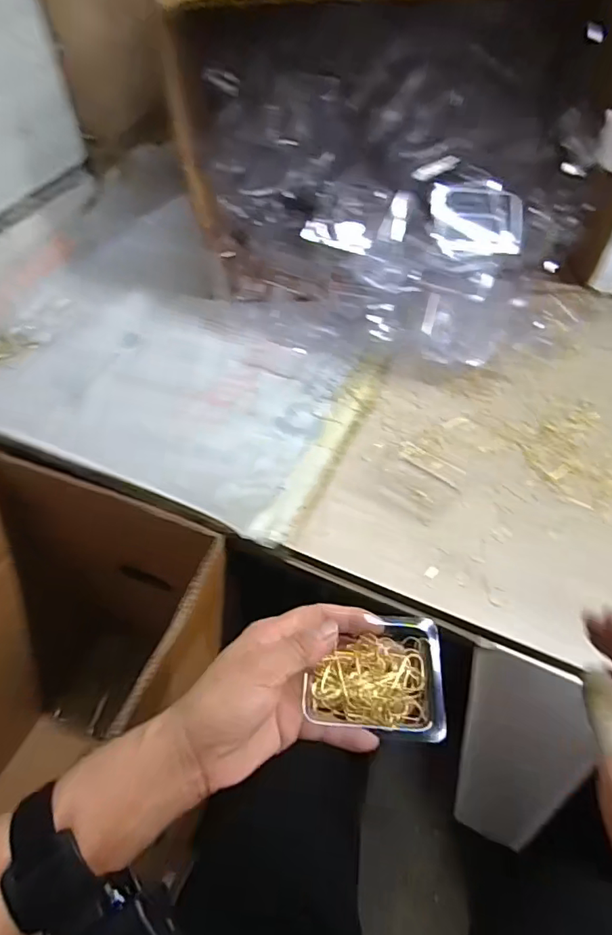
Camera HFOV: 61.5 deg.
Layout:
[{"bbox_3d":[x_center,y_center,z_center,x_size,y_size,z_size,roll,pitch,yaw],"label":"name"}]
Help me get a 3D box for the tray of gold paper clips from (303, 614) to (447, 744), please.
[{"bbox_3d":[0.044,0.129,0.322,0.079,0.020,0.068,5,53,4],"label":"tray of gold paper clips"}]

